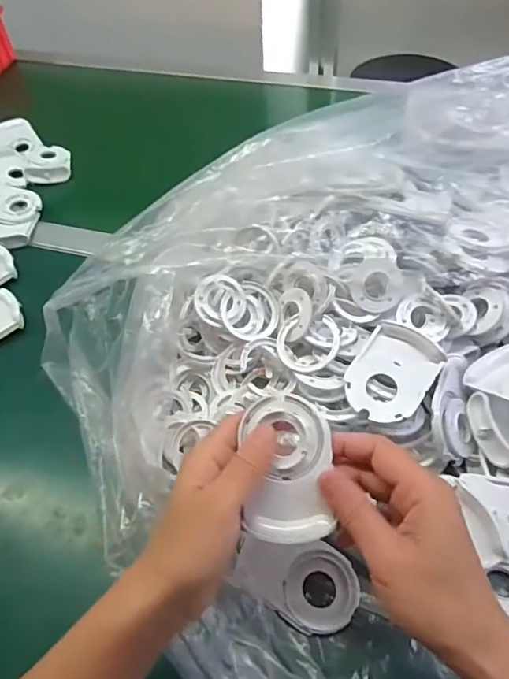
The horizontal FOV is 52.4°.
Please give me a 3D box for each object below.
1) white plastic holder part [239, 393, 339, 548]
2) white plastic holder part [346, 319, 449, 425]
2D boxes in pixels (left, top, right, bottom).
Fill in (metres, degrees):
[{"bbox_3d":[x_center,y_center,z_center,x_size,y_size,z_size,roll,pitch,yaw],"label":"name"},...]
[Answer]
[{"bbox_3d":[0.020,0.076,0.309,0.051,0.013,0.084,-4,80,16],"label":"white plastic holder part"},{"bbox_3d":[0.106,0.029,0.403,0.057,0.030,0.077,29,58,24],"label":"white plastic holder part"}]

